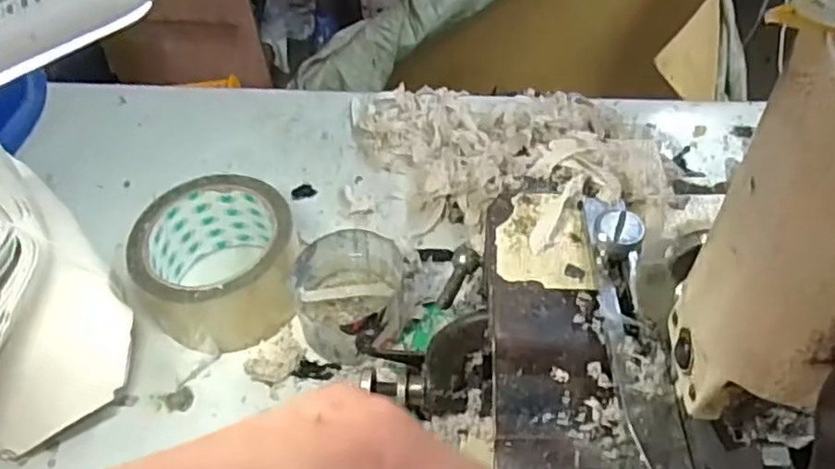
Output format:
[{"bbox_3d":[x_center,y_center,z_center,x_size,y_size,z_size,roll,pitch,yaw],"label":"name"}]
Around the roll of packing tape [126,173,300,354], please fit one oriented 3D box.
[{"bbox_3d":[-0.126,0.020,0.433,0.093,0.067,0.090,-2,51,2],"label":"roll of packing tape"}]

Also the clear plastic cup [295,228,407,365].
[{"bbox_3d":[-0.042,0.040,0.416,0.065,0.047,0.071,-2,51,2],"label":"clear plastic cup"}]

